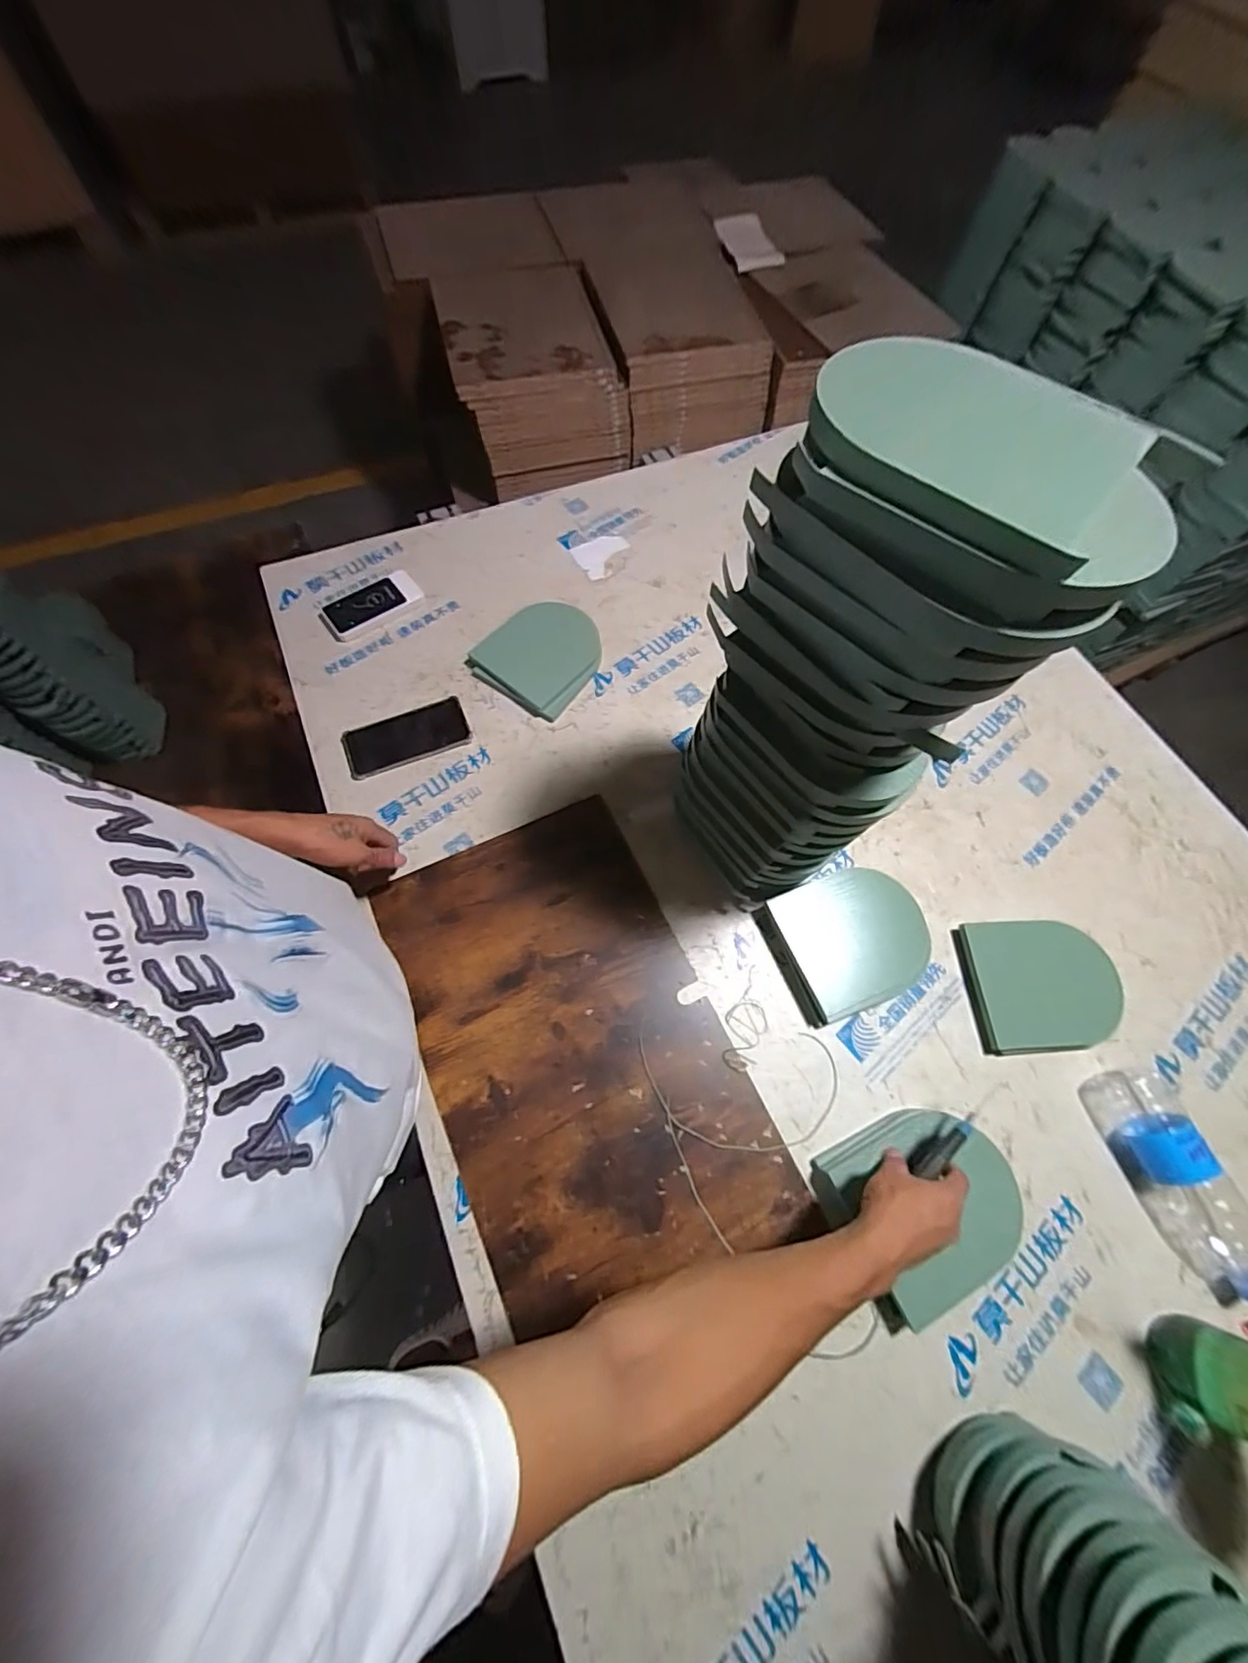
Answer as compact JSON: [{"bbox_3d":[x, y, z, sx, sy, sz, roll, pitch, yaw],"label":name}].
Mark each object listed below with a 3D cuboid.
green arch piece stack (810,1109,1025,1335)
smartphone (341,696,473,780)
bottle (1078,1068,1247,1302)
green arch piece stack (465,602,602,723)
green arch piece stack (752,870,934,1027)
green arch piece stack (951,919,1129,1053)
[{"bbox_3d":[0.302,0.378,0.556,0.178,0.053,0.151,-30,72,-12],"label":"green arch piece stack"},{"bbox_3d":[-0.305,-0.130,0.768,0.169,0.012,0.077,-20,70,-9],"label":"smartphone"},{"bbox_3d":[0.591,0.373,0.577,0.071,0.057,0.220,-12,69,-7],"label":"bottle"},{"bbox_3d":[-0.121,-0.273,0.827,0.163,0.016,0.186,34,71,11],"label":"green arch piece stack"},{"bbox_3d":[0.282,0.134,0.674,0.182,0.042,0.167,-20,70,-9],"label":"green arch piece stack"},{"bbox_3d":[0.512,0.187,0.665,0.172,0.028,0.151,-2,68,-3],"label":"green arch piece stack"}]

